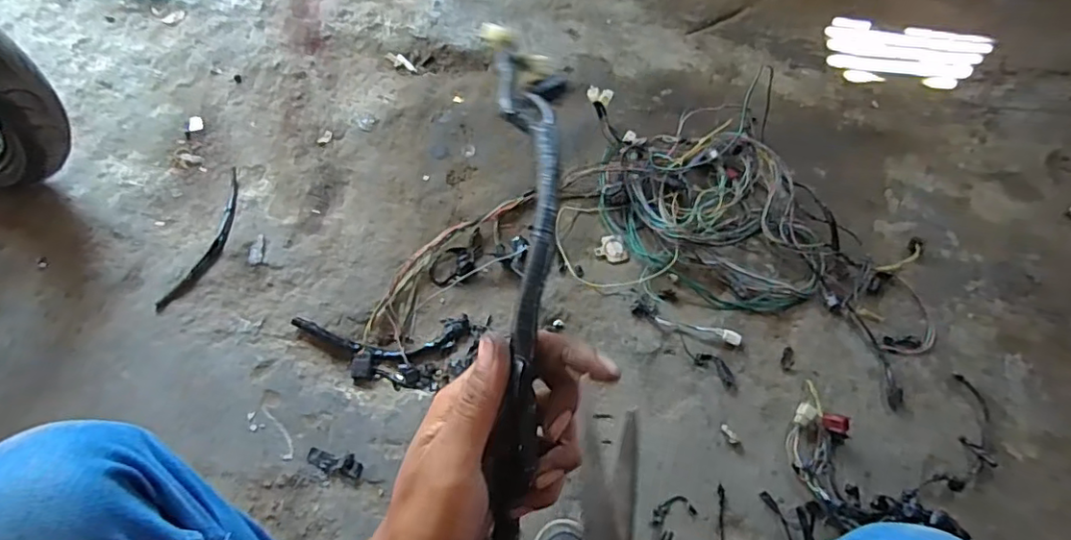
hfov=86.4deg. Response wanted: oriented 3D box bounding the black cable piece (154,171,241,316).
[{"bbox_3d":[-0.541,-0.055,0.954,0.053,0.018,0.282,9,63,3],"label":"black cable piece"}]

